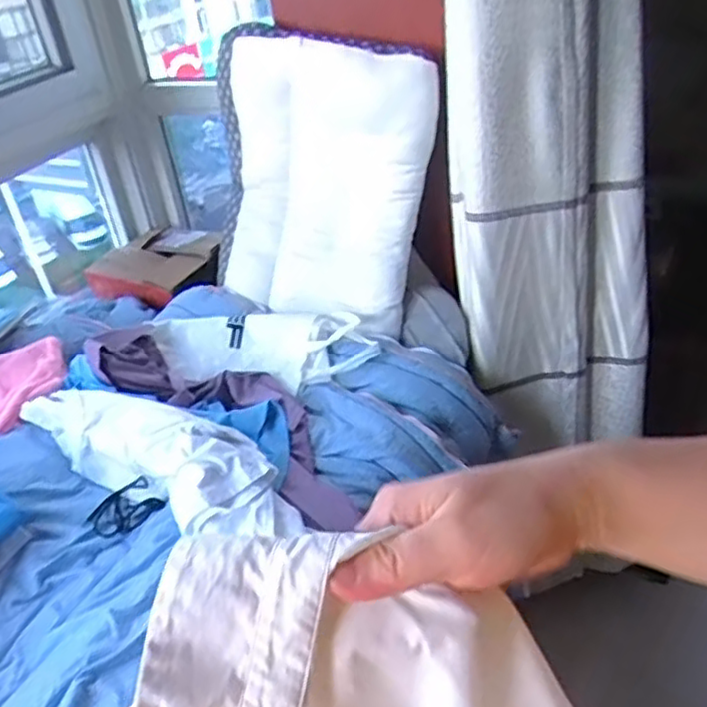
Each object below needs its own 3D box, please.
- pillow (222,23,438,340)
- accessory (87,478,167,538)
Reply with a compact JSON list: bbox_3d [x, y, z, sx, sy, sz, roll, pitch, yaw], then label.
[{"bbox_3d":[-0.070,-0.309,1.276,0.394,0.487,0.096,14,27,15],"label":"pillow"},{"bbox_3d":[-0.347,0.229,1.048,0.099,0.024,0.087,-39,50,-17],"label":"accessory"}]

